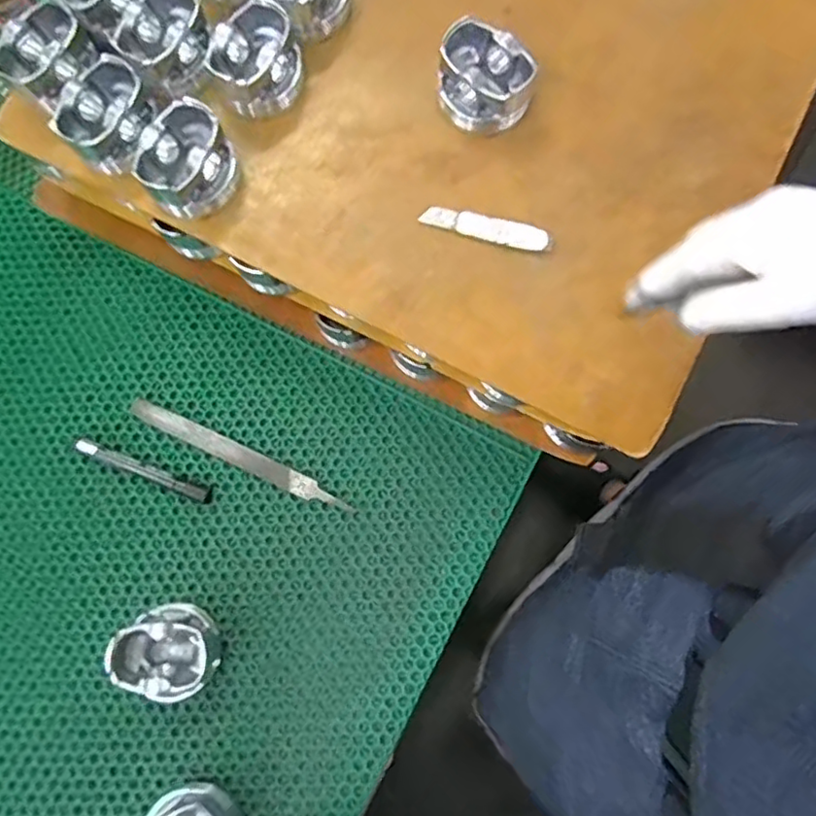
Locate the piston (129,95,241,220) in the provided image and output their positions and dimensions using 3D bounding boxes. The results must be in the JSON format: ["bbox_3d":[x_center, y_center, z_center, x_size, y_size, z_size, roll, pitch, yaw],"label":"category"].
[{"bbox_3d":[-0.184,-0.205,0.522,0.067,0.047,0.080,30,81,7],"label":"piston"}]

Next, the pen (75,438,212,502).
[{"bbox_3d":[-0.253,0.058,0.595,0.138,0.012,0.015,22,81,4],"label":"pen"}]

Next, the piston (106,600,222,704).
[{"bbox_3d":[-0.216,0.214,0.556,0.085,0.051,0.074,7,80,2],"label":"piston"}]

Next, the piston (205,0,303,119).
[{"bbox_3d":[-0.132,-0.300,0.540,0.079,0.052,0.069,-31,80,-4],"label":"piston"}]

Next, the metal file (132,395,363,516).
[{"bbox_3d":[-0.161,0.046,0.601,0.232,0.006,0.020,25,81,5],"label":"metal file"}]

